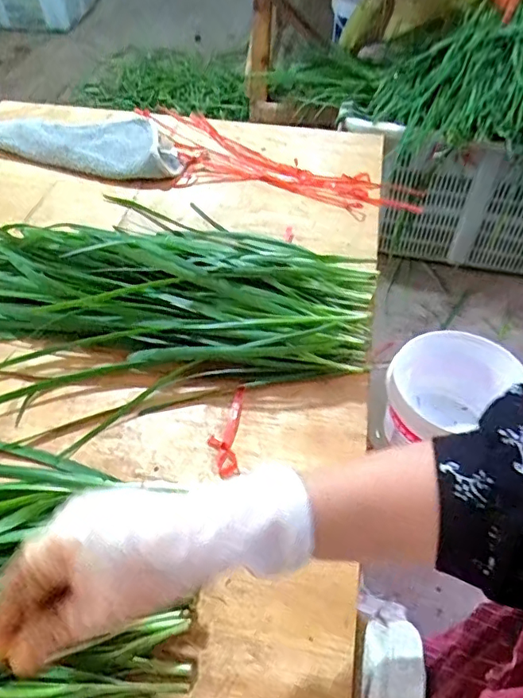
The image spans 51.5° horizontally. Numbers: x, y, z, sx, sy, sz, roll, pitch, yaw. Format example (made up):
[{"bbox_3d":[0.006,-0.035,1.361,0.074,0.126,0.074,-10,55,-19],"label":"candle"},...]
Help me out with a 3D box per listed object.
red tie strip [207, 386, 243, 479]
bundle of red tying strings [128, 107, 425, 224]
[{"bbox_3d":[-0.030,0.068,0.453,0.025,0.005,0.084,0,49,1],"label":"red tie strip"},{"bbox_3d":[-0.015,-0.242,0.713,0.417,0.014,0.154,28,54,22],"label":"bundle of red tying strings"}]

